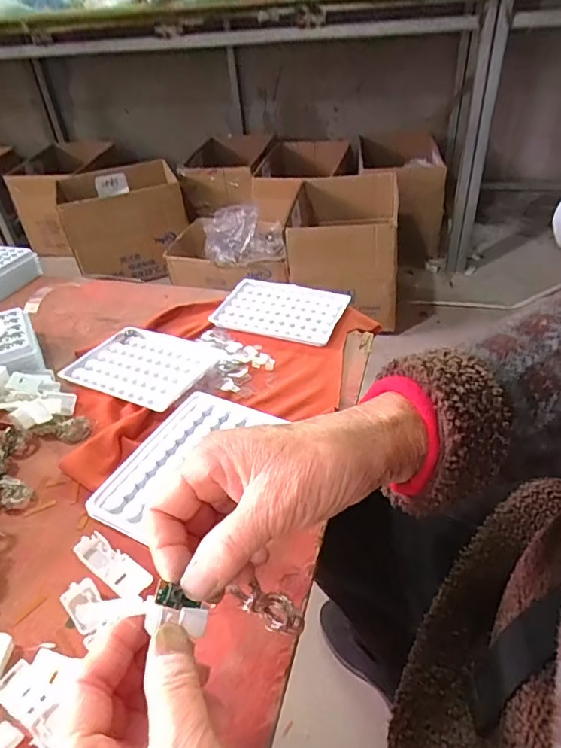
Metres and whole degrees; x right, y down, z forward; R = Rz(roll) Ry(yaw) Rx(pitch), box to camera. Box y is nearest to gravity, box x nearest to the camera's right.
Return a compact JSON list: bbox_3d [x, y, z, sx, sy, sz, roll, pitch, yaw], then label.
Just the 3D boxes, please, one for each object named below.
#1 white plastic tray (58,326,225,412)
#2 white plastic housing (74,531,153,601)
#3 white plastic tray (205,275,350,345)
[{"bbox_3d":[-0.130,-0.008,0.470,0.128,0.015,0.090,17,45,25],"label":"white plastic tray"},{"bbox_3d":[-0.103,0.119,0.311,0.057,0.011,0.019,22,47,30],"label":"white plastic housing"},{"bbox_3d":[-0.001,-0.068,0.532,0.125,0.014,0.084,12,41,19],"label":"white plastic tray"}]

